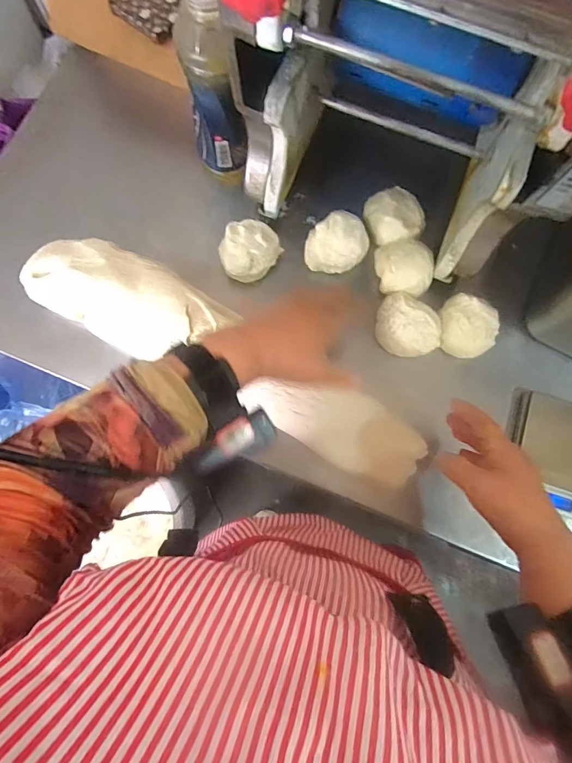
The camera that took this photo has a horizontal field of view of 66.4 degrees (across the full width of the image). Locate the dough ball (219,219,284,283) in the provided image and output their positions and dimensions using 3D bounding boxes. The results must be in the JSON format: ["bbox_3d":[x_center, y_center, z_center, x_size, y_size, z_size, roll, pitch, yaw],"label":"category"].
[{"bbox_3d":[-0.042,-0.154,0.521,0.069,0.040,0.063,0,76,-1],"label":"dough ball"}]

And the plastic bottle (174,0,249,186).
[{"bbox_3d":[-0.075,-0.283,0.452,0.059,0.214,0.068,-10,77,-3],"label":"plastic bottle"}]

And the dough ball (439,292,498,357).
[{"bbox_3d":[0.209,-0.060,0.516,0.064,0.053,0.063,0,76,-1],"label":"dough ball"}]

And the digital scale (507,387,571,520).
[{"bbox_3d":[0.310,0.082,0.492,0.107,0.018,0.131,12,76,2],"label":"digital scale"}]

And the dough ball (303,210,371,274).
[{"bbox_3d":[0.059,-0.162,0.521,0.074,0.041,0.060,-28,78,-7],"label":"dough ball"}]

